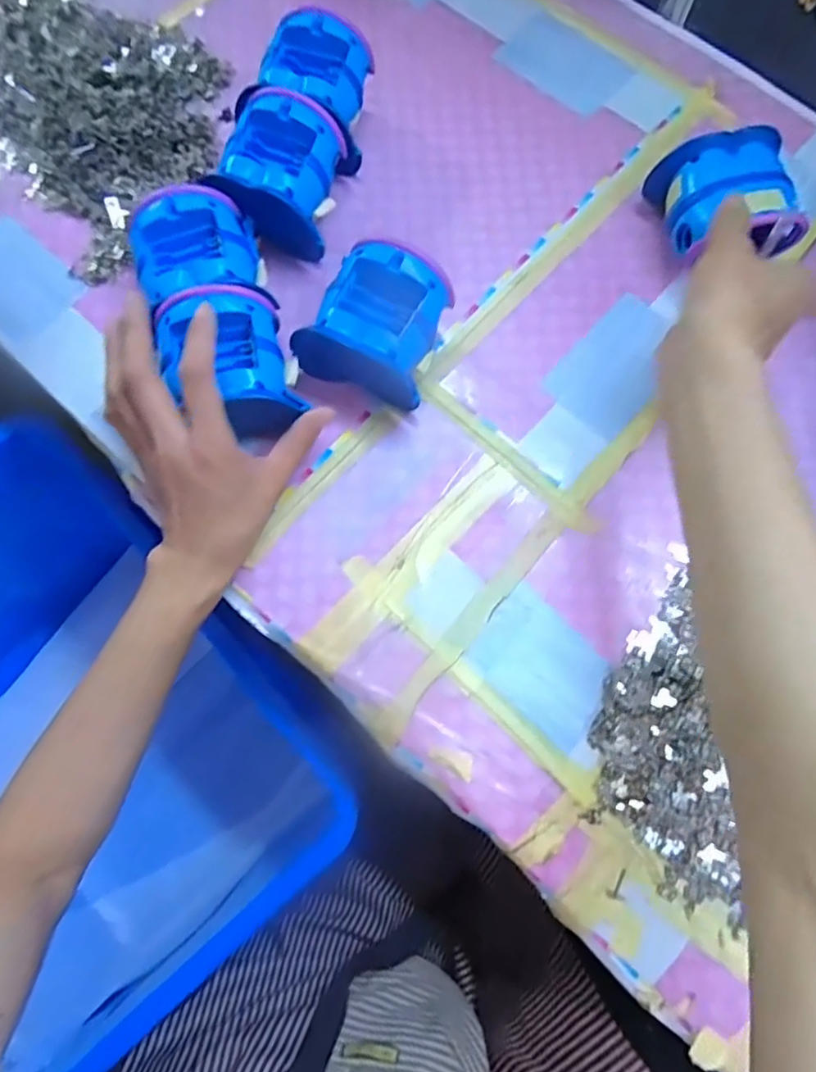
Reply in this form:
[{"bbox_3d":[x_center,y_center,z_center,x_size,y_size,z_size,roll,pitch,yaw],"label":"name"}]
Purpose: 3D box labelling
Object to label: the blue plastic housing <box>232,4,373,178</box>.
[{"bbox_3d":[-0.072,-0.343,0.459,0.090,0.063,0.096,21,77,5],"label":"blue plastic housing"}]

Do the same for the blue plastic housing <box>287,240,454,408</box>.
[{"bbox_3d":[-0.021,-0.144,0.406,0.094,0.063,0.092,26,78,6],"label":"blue plastic housing"}]

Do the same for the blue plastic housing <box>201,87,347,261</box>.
[{"bbox_3d":[-0.095,-0.271,0.441,0.079,0.064,0.102,17,77,5],"label":"blue plastic housing"}]

